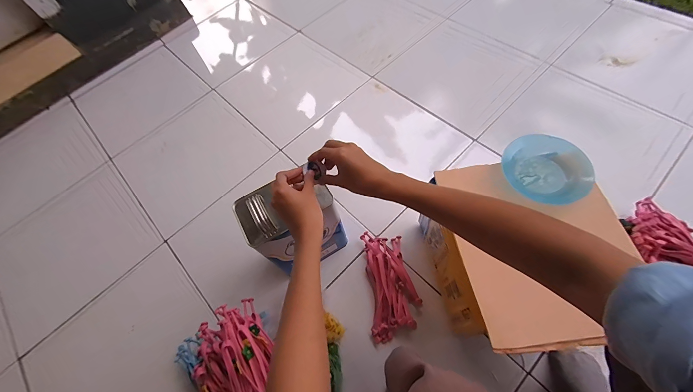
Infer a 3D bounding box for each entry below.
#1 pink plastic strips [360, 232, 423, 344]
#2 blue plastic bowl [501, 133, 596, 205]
[{"bbox_3d":[0.093,0.188,0.649,0.116,0.068,0.230,-13,62,0],"label":"pink plastic strips"},{"bbox_3d":[0.324,-0.043,0.469,0.115,0.040,0.121,-3,62,6],"label":"blue plastic bowl"}]

